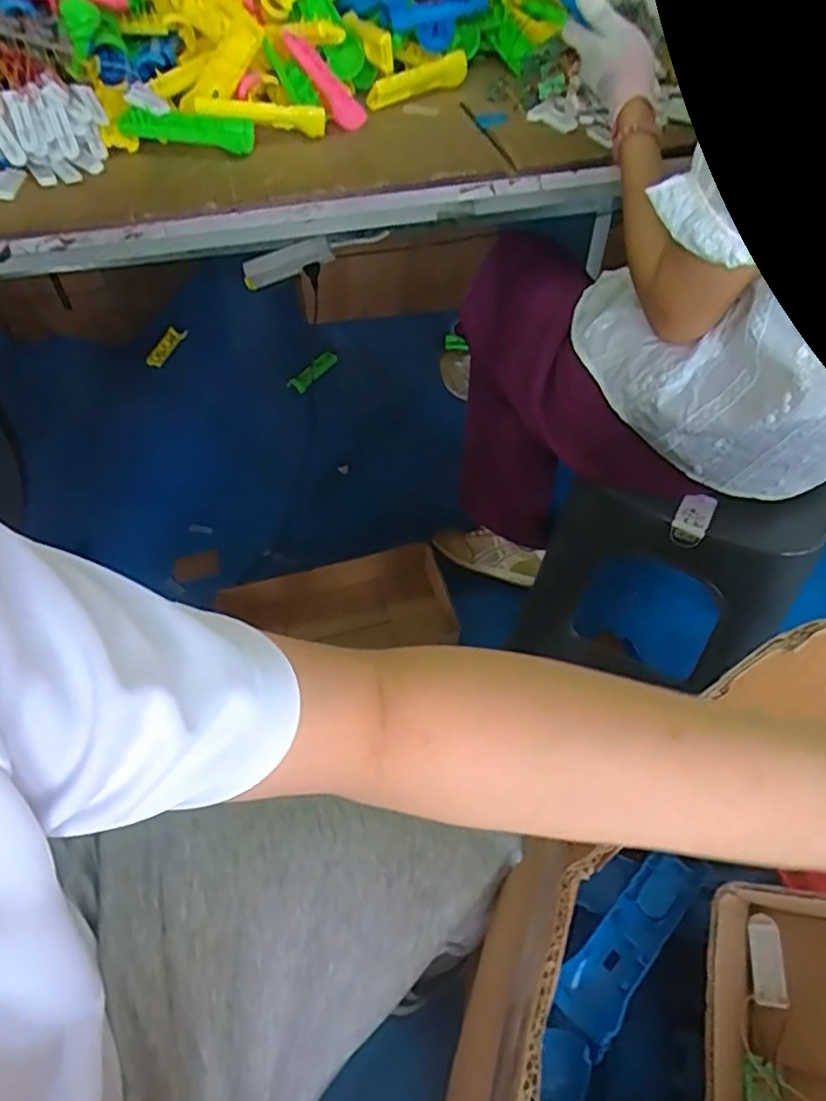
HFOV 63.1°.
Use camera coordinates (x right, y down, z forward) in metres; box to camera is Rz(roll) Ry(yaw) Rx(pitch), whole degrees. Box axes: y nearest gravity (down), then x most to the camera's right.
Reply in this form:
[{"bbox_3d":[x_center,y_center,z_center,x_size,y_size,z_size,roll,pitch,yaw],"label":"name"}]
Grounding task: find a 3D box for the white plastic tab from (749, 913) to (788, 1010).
[{"bbox_3d":[0.259,0.301,0.494,0.019,0.009,0.059,5,63,4],"label":"white plastic tab"}]

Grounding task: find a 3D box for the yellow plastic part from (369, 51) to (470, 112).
[{"bbox_3d":[0.008,-0.598,0.855,0.154,0.039,0.017,-33,58,-24],"label":"yellow plastic part"}]

